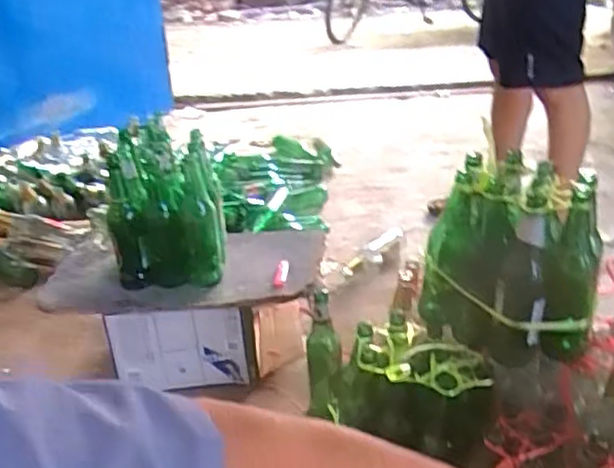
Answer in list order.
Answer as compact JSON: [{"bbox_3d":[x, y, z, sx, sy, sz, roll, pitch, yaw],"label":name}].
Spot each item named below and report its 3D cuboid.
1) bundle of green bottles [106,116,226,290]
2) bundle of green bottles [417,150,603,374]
[{"bbox_3d":[-0.271,-0.048,1.294,0.207,0.277,0.193,-7,26,-7],"label":"bundle of green bottles"},{"bbox_3d":[0.305,0.046,1.015,0.193,0.277,0.226,-8,26,-9],"label":"bundle of green bottles"}]

